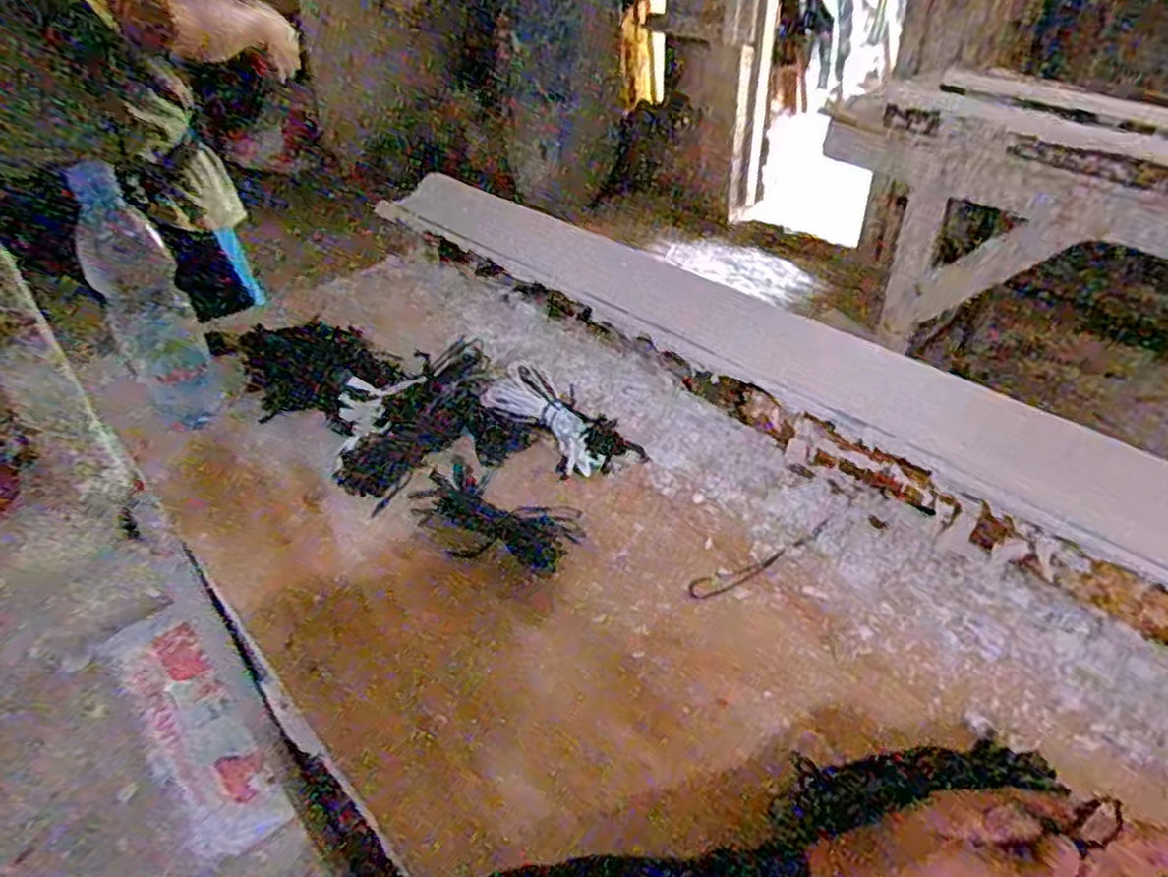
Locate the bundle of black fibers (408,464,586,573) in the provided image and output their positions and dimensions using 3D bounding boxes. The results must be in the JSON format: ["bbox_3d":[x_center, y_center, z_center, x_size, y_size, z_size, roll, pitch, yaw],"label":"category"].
[{"bbox_3d":[-0.072,0.065,0.586,0.132,0.018,0.074,15,43,19],"label":"bundle of black fibers"}]

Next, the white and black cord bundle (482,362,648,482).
[{"bbox_3d":[-0.019,-0.018,0.662,0.082,0.049,0.139,-33,49,-31],"label":"white and black cord bundle"}]

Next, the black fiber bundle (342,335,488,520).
[{"bbox_3d":[-0.145,-0.018,0.652,0.064,0.030,0.174,23,62,26],"label":"black fiber bundle"}]

